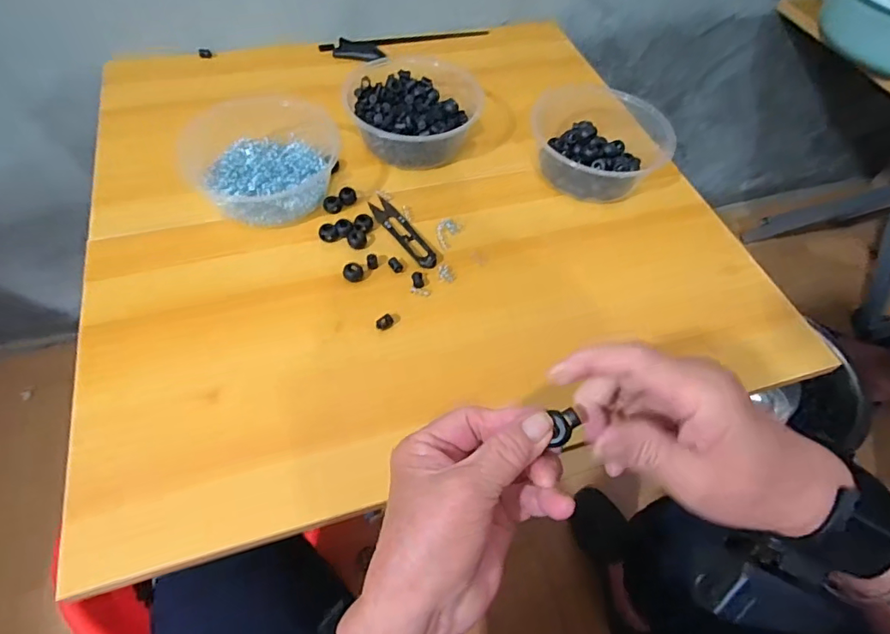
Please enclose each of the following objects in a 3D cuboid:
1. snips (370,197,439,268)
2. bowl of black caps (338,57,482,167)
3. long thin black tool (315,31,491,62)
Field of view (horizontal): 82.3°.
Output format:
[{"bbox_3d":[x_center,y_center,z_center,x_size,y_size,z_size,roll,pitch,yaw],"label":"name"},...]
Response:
[{"bbox_3d":[-0.040,-0.082,0.479,0.023,0.004,0.100,-28,62,-22],"label":"snips"},{"bbox_3d":[-0.041,-0.221,0.538,0.139,0.055,0.135,2,55,-3],"label":"bowl of black caps"},{"bbox_3d":[-0.047,-0.348,0.655,0.218,0.013,0.051,-8,57,-11],"label":"long thin black tool"}]

